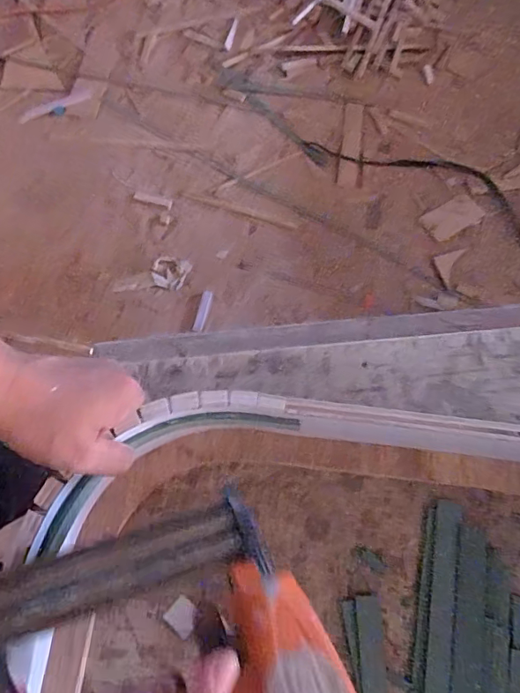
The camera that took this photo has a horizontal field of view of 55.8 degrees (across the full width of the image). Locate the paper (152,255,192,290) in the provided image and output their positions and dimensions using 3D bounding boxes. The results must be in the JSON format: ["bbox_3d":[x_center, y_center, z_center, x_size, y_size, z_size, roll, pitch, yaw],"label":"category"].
[{"bbox_3d":[-0.269,-0.219,1.459,0.110,0.024,0.093,16,70,6],"label":"paper"}]

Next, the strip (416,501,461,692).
[{"bbox_3d":[0.141,0.258,0.395,0.026,0.007,0.252,12,70,4],"label":"strip"}]

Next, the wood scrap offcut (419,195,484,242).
[{"bbox_3d":[0.579,-0.387,1.470,0.181,0.013,0.093,-28,72,-10],"label":"wood scrap offcut"}]

